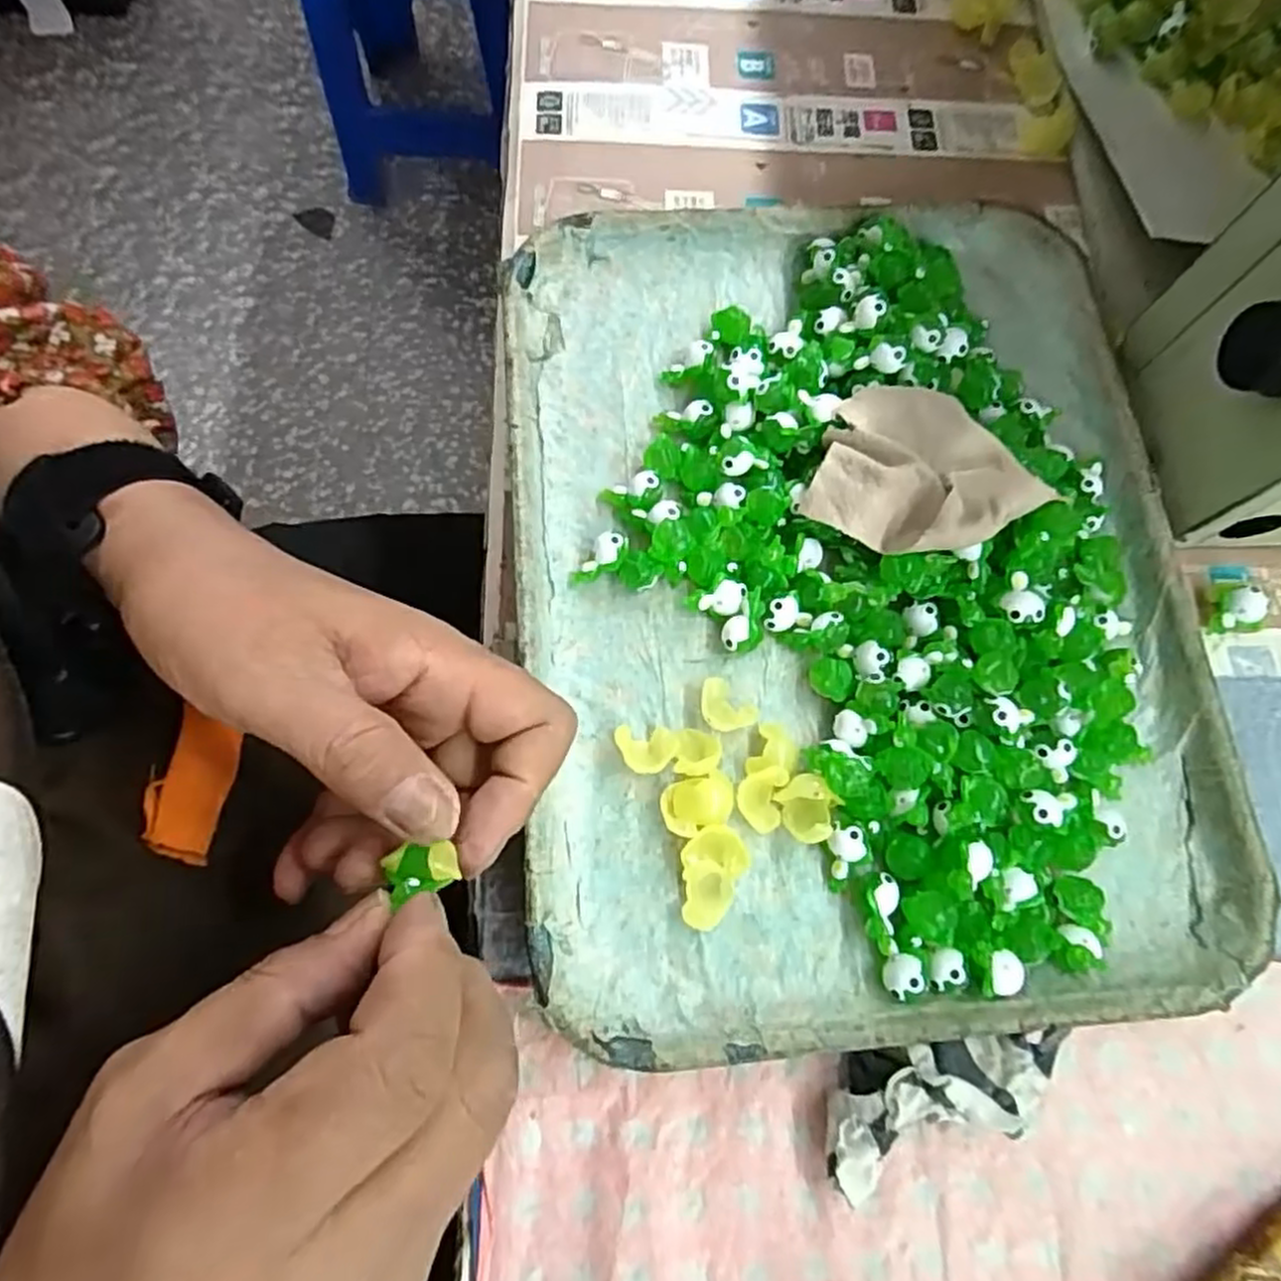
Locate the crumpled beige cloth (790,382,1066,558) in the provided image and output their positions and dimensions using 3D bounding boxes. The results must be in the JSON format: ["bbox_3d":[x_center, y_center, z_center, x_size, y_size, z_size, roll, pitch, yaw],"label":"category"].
[{"bbox_3d":[0.102,-0.061,0.292,0.068,0.031,0.075,-34,75,-12],"label":"crumpled beige cloth"}]

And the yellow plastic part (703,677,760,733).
[{"bbox_3d":[0.031,0.025,0.286,0.017,0.011,0.023,-36,80,-10],"label":"yellow plastic part"}]

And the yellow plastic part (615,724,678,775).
[{"bbox_3d":[0.002,0.040,0.279,0.023,0.010,0.017,-2,76,-2],"label":"yellow plastic part"}]

